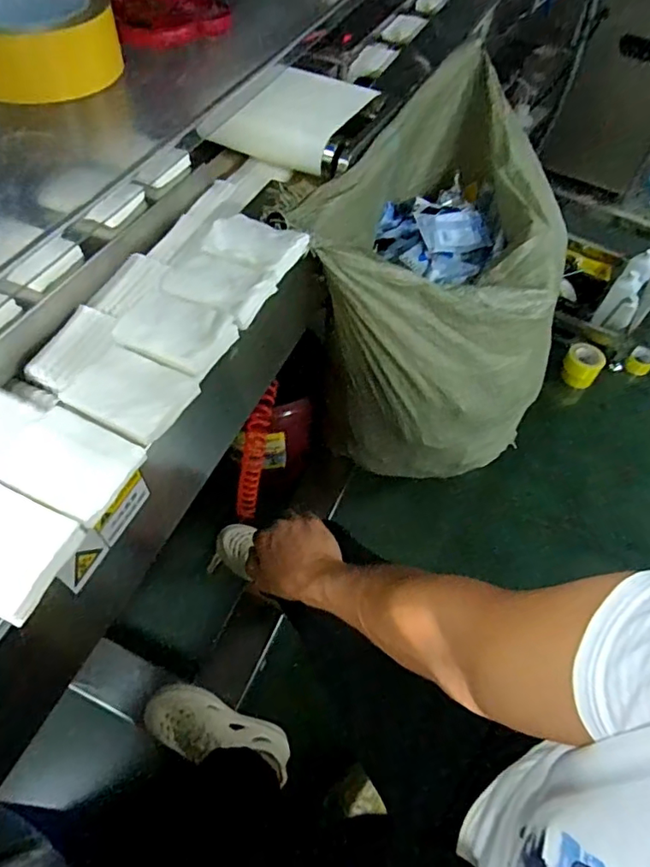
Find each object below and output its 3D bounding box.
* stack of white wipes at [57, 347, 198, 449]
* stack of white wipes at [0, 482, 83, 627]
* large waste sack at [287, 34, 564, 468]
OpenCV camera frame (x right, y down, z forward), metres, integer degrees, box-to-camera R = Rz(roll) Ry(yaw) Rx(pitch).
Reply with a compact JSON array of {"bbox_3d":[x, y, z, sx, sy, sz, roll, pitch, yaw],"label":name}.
[{"bbox_3d":[-0.173,-0.037,0.470,0.104,0.013,0.073,24,57,11],"label":"stack of white wipes"},{"bbox_3d":[-0.237,0.078,0.382,0.103,0.014,0.076,22,57,10],"label":"stack of white wipes"},{"bbox_3d":[0.257,-0.244,1.014,0.384,0.586,0.668,25,57,12],"label":"large waste sack"}]

